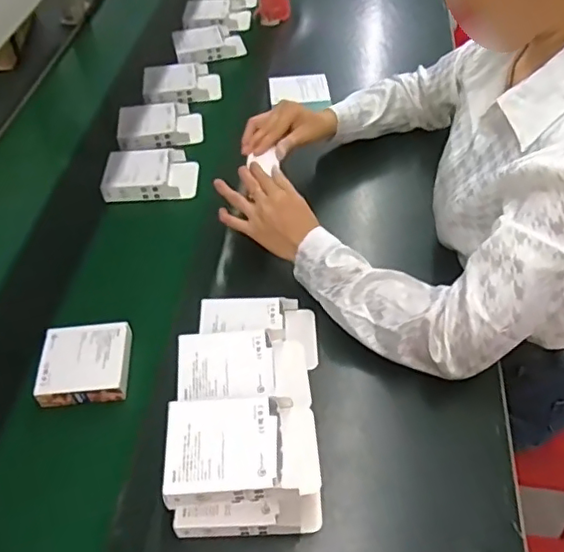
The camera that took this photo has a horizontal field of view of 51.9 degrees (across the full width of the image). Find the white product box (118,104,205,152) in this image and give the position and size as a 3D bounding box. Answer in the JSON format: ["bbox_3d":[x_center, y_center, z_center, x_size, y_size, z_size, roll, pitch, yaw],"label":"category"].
[{"bbox_3d":[-0.209,-0.261,0.995,0.139,0.032,0.103,-9,49,-4],"label":"white product box"}]

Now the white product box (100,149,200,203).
[{"bbox_3d":[-0.207,-0.162,0.913,0.147,0.038,0.098,-4,49,0],"label":"white product box"}]

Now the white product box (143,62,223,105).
[{"bbox_3d":[-0.185,-0.355,1.072,0.141,0.025,0.111,-8,49,-3],"label":"white product box"}]

